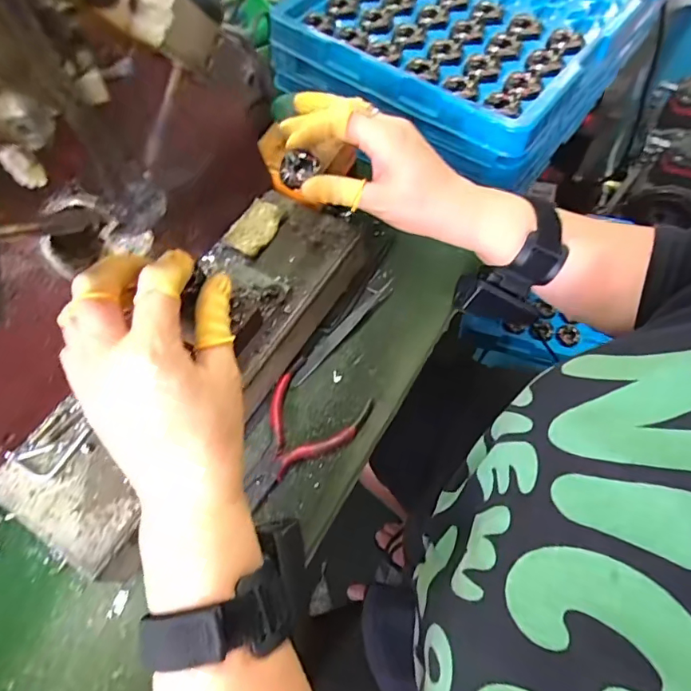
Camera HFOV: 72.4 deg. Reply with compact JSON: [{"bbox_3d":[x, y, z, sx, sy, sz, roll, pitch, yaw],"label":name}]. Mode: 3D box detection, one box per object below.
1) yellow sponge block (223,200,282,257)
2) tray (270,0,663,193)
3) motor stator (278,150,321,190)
[{"bbox_3d":[-0.073,-0.095,0.376,0.031,0.008,0.049,24,66,15],"label":"yellow sponge block"},{"bbox_3d":[0.150,-0.345,0.490,0.270,0.082,0.383,34,69,19],"label":"tray"},{"bbox_3d":[-0.037,-0.131,0.351,0.024,0.012,0.030,40,83,4],"label":"motor stator"}]

